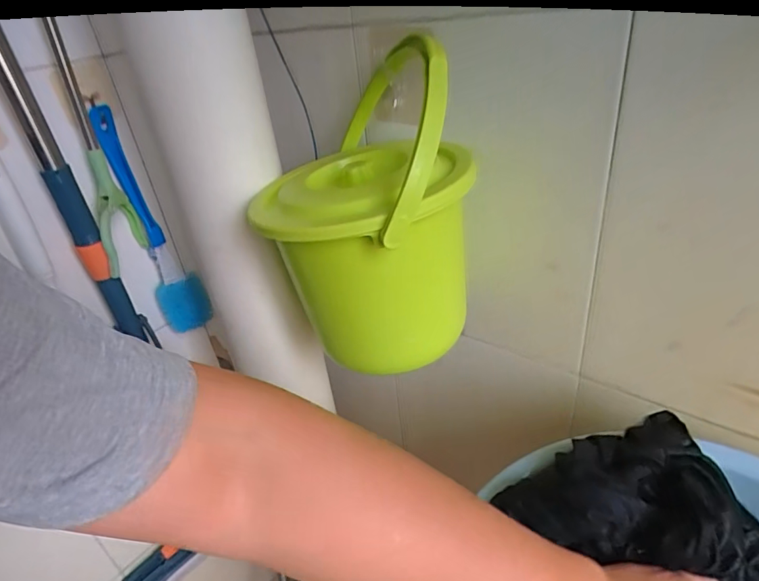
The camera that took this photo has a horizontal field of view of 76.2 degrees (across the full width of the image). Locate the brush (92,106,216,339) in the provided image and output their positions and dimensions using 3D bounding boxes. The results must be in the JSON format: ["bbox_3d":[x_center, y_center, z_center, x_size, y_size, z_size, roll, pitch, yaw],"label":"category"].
[{"bbox_3d":[-0.278,-0.078,0.604,0.062,0.274,0.049,-19,31,-19],"label":"brush"}]

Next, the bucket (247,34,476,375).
[{"bbox_3d":[-0.008,-0.057,0.440,0.178,0.221,0.201,-1,30,11],"label":"bucket"}]

